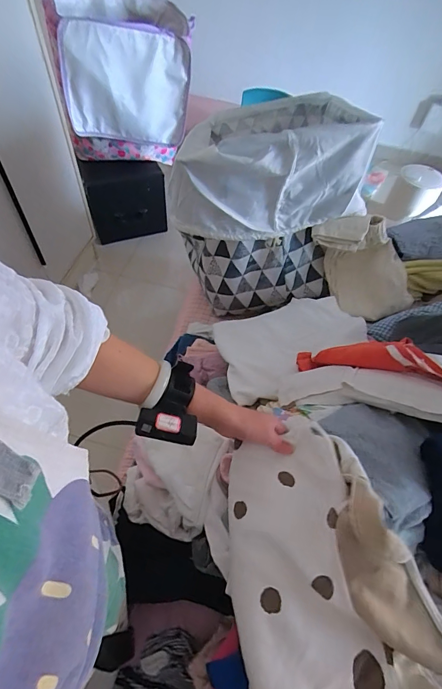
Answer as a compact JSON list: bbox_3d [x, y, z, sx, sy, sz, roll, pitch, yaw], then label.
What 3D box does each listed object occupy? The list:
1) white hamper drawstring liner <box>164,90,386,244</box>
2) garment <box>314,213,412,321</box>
[{"bbox_3d":[0.098,-0.336,0.748,0.407,0.239,0.094,0,56,-4],"label":"white hamper drawstring liner"},{"bbox_3d":[0.342,-0.185,0.897,0.262,0.171,0.143,34,61,18],"label":"garment"}]

